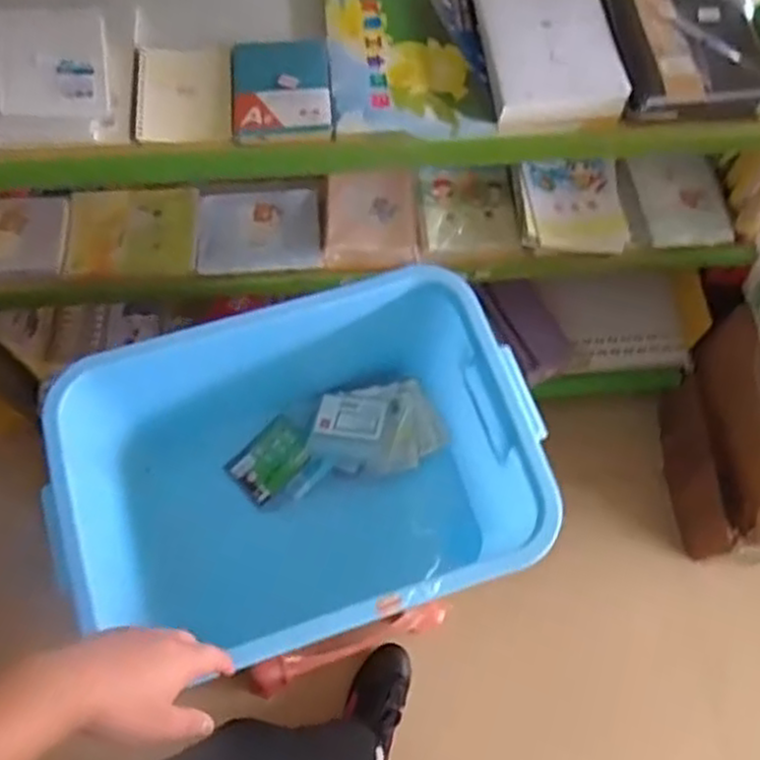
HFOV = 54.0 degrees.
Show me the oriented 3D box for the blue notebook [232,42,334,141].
[{"bbox_3d":[-0.115,-0.345,0.881,0.113,0.015,0.147,-4,68,-2],"label":"blue notebook"}]

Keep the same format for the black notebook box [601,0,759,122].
[{"bbox_3d":[0.363,-0.413,0.886,0.173,0.046,0.227,-3,68,-2],"label":"black notebook box"}]

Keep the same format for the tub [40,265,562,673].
[{"bbox_3d":[-0.092,0.122,0.914,0.487,0.344,0.383,-19,69,-8],"label":"tub"}]

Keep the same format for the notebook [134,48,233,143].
[{"bbox_3d":[-0.230,-0.339,0.881,0.110,0.018,0.151,-5,68,-3],"label":"notebook"}]

